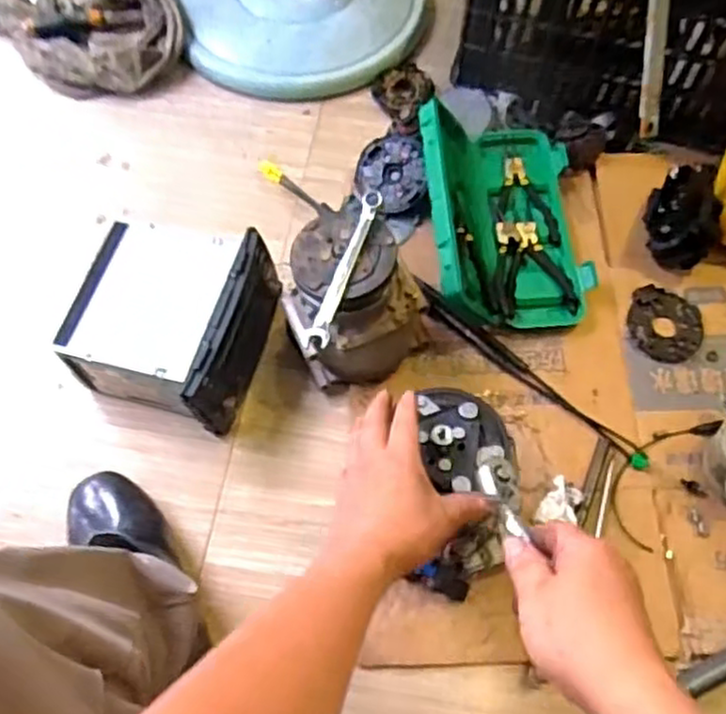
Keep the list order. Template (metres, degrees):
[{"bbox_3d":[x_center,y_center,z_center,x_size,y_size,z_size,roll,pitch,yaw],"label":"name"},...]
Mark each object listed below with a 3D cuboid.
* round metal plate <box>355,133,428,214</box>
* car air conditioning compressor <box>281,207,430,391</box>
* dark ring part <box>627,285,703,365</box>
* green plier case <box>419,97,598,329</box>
[{"bbox_3d":[0.037,-0.239,0.953,0.091,0.008,0.100,0,89,13],"label":"round metal plate"},{"bbox_3d":[-0.009,-0.052,0.804,0.129,0.209,0.144,40,71,16],"label":"car air conditioning compressor"},{"bbox_3d":[0.370,-0.040,0.889,0.087,0.010,0.091,14,66,6],"label":"dark ring part"},{"bbox_3d":[0.174,-0.187,0.902,0.194,0.097,0.297,-5,65,-3],"label":"green plier case"}]

